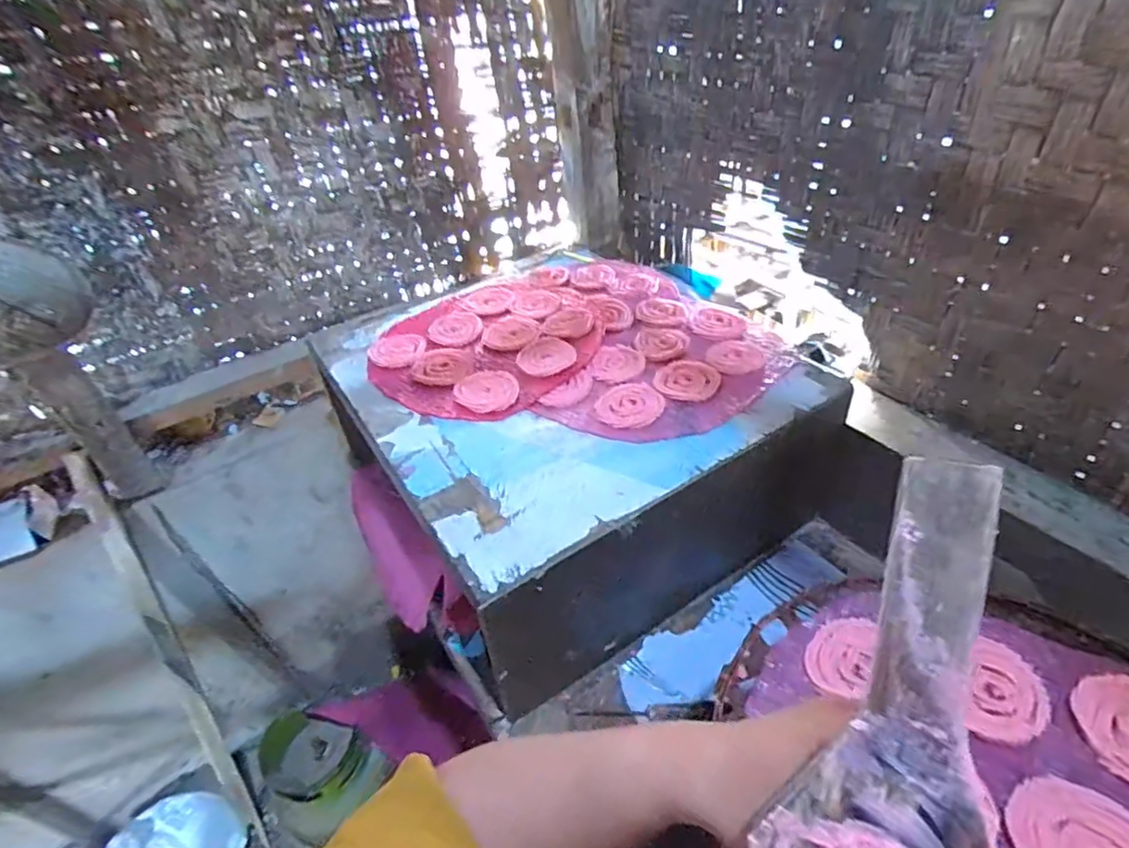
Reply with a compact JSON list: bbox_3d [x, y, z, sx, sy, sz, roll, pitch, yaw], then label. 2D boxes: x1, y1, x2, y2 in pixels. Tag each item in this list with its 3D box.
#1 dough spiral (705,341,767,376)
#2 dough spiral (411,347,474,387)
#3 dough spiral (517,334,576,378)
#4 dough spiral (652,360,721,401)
[{"bbox_3d":[0.230,-0.091,0.774,0.072,0.004,0.083,-6,39,1],"label":"dough spiral"},{"bbox_3d":[-0.175,-0.083,0.832,0.085,0.016,0.085,-4,39,3],"label":"dough spiral"},{"bbox_3d":[-0.028,-0.095,0.799,0.079,0.009,0.080,-4,39,3],"label":"dough spiral"},{"bbox_3d":[0.158,-0.057,0.748,0.081,0.011,0.077,16,44,26],"label":"dough spiral"}]

